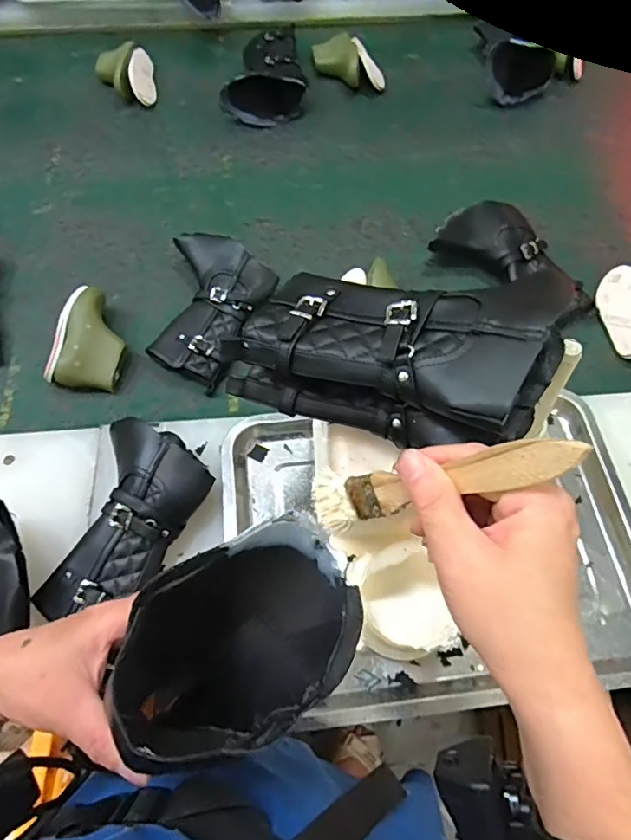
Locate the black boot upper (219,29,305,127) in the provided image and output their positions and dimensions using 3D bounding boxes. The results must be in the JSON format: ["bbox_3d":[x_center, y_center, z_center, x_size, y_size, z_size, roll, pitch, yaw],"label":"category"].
[{"bbox_3d":[-0.074,-0.586,0.897,0.130,0.069,0.213,8,63,4],"label":"black boot upper"}]

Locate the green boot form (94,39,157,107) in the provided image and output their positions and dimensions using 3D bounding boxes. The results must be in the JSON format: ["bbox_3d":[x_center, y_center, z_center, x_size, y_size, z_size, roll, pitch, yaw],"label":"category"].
[{"bbox_3d":[-0.323,-0.592,0.903,0.092,0.043,0.144,-11,63,-6],"label":"green boot form"}]

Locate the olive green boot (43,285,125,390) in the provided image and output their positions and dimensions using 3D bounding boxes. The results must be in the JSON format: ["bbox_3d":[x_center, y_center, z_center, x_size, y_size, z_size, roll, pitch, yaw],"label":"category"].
[{"bbox_3d":[-0.271,-0.098,0.654,0.080,0.044,0.127,8,63,3],"label":"olive green boot"}]

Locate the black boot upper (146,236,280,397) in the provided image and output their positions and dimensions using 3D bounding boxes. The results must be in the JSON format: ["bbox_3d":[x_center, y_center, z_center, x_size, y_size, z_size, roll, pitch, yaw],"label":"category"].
[{"bbox_3d":[-0.145,-0.147,0.683,0.149,0.044,0.193,24,65,11],"label":"black boot upper"}]

